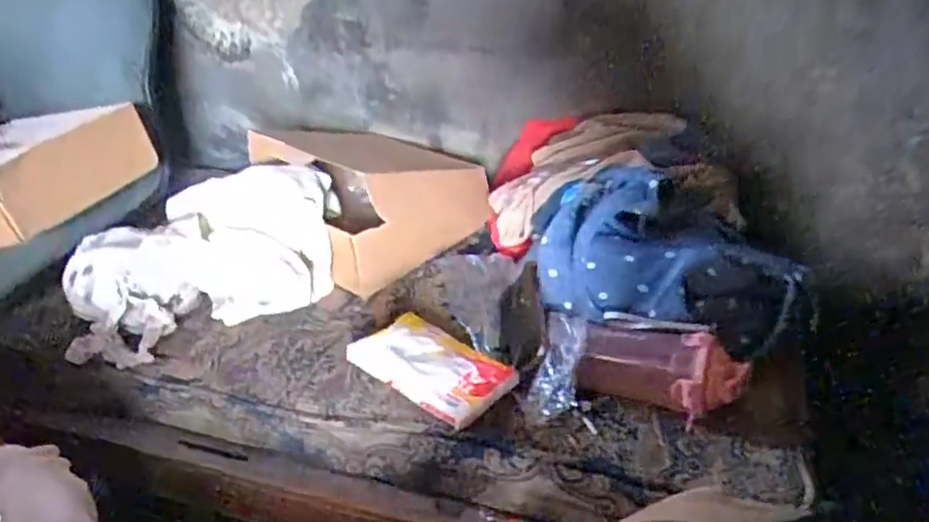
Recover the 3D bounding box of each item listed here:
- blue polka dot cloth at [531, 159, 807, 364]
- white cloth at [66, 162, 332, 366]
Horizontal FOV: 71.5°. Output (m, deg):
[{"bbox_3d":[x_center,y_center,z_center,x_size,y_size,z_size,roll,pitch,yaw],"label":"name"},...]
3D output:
[{"bbox_3d":[0.215,-0.010,0.736,0.307,0.123,0.148,12,37,25],"label":"blue polka dot cloth"},{"bbox_3d":[-0.349,-0.028,0.882,0.362,0.142,0.255,-17,34,-16],"label":"white cloth"}]

